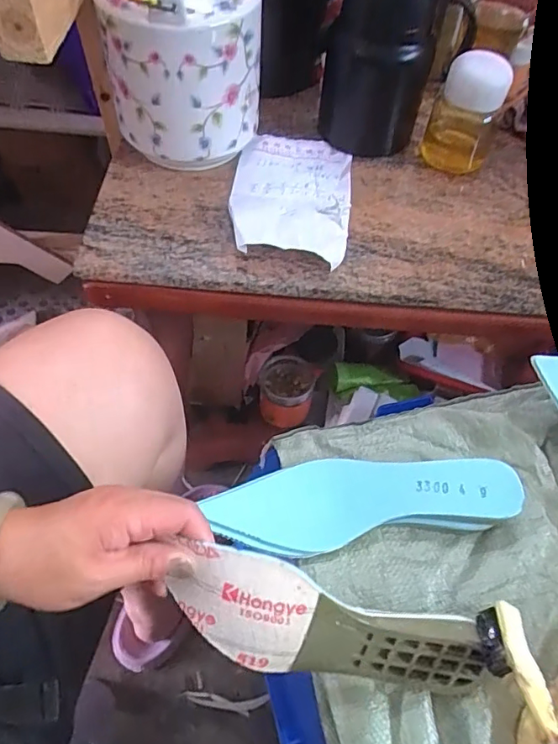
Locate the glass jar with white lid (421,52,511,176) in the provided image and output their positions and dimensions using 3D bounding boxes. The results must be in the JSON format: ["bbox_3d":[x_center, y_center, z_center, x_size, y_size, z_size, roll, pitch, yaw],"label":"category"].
[{"bbox_3d":[0.200,-0.275,0.566,0.069,0.114,0.055,18,58,8],"label":"glass jar with white lid"}]

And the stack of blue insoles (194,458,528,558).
[{"bbox_3d":[0.068,0.102,0.433,0.245,0.028,0.075,-6,58,-7],"label":"stack of blue insoles"}]

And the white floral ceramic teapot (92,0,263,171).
[{"bbox_3d":[-0.094,-0.316,0.527,0.146,0.187,0.138,0,57,-3],"label":"white floral ceramic teapot"}]

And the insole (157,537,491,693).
[{"bbox_3d":[0.032,0.165,0.344,0.211,0.076,0.030,20,17,-10],"label":"insole"}]

